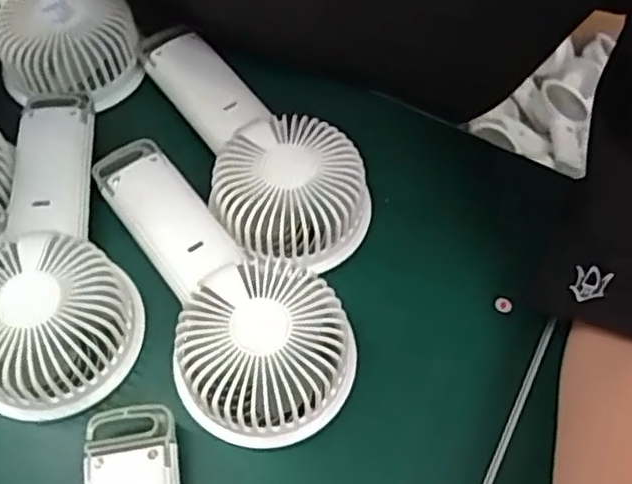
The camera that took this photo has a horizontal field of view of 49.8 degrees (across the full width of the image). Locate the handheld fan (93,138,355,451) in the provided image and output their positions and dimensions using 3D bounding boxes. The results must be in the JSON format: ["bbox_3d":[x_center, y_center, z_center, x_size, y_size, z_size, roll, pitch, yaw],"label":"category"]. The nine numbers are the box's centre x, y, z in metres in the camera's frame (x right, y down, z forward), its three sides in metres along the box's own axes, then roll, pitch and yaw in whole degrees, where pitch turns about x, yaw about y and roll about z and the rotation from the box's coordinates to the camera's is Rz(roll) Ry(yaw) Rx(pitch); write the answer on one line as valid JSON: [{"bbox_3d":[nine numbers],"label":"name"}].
[{"bbox_3d":[-0.053,0.013,0.348,0.087,0.036,0.189,-30,67,-17],"label":"handheld fan"}]

